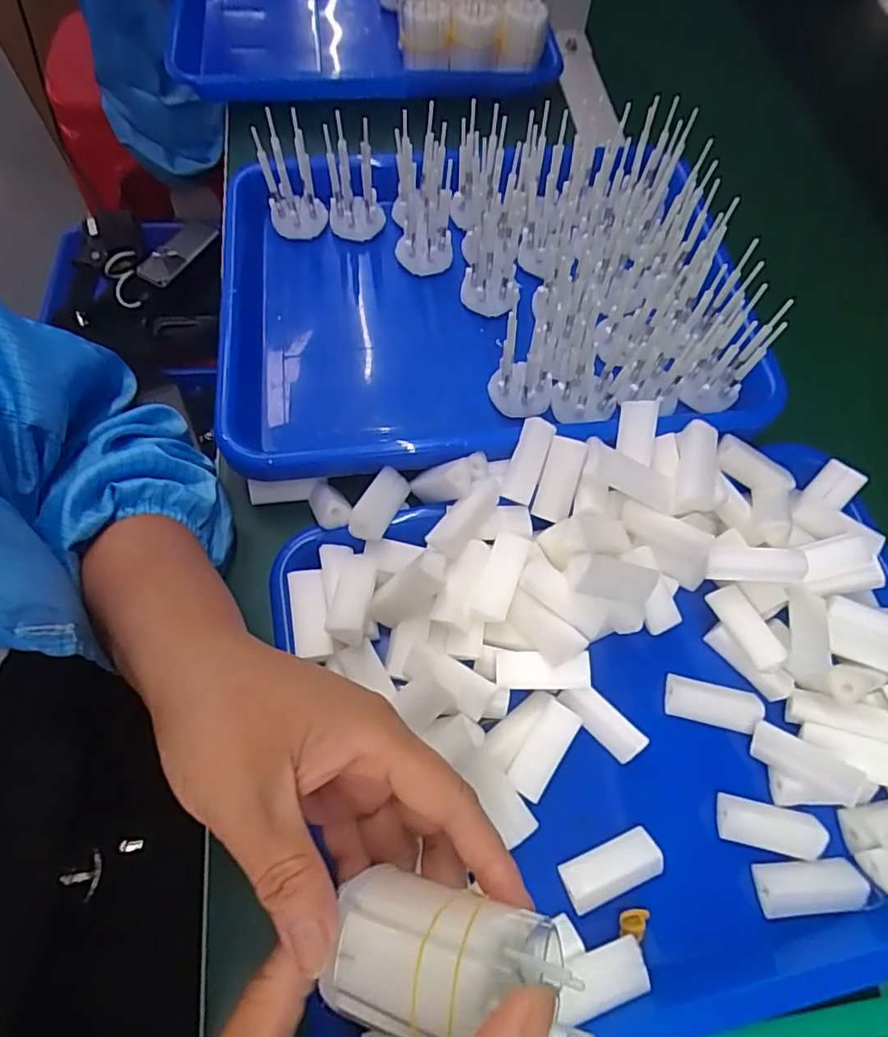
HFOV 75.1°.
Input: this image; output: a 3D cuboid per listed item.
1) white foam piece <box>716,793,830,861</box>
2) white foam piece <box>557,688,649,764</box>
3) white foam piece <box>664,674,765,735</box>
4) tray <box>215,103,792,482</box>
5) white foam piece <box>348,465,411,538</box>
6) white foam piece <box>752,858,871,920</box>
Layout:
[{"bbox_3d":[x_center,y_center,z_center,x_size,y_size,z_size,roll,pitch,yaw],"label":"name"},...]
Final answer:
[{"bbox_3d":[0.155,0.147,0.275,0.046,0.013,0.020,12,66,3],"label":"white foam piece"},{"bbox_3d":[0.079,0.102,0.291,0.045,0.014,0.014,41,71,15],"label":"white foam piece"},{"bbox_3d":[0.138,0.095,0.298,0.045,0.013,0.021,13,66,3],"label":"white foam piece"},{"bbox_3d":[0.020,-0.146,0.373,0.335,0.083,0.237,-7,66,-5],"label":"tray"},{"bbox_3d":[-0.035,-0.007,0.313,0.018,0.010,0.046,23,54,8],"label":"white foam piece"},{"bbox_3d":[0.169,0.171,0.266,0.046,0.011,0.022,-4,66,-4],"label":"white foam piece"}]

